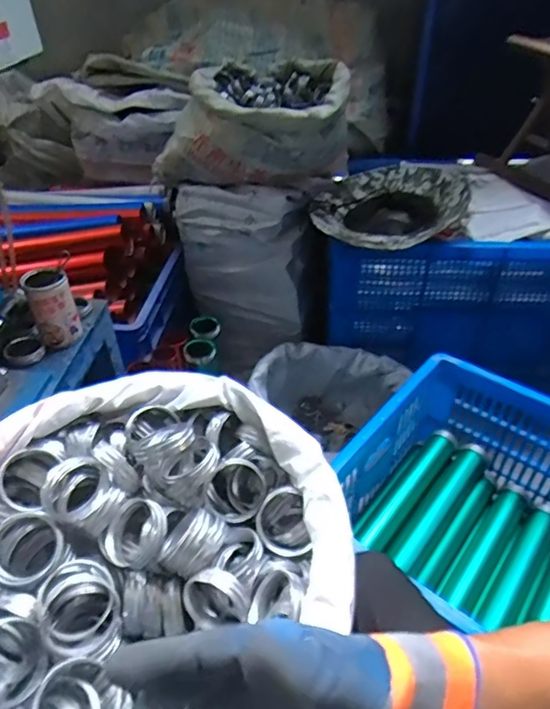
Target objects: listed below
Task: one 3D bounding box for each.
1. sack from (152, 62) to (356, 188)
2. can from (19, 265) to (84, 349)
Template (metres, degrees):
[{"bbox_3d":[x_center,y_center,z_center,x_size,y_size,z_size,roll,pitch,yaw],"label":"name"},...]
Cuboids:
[{"bbox_3d":[-0.034,-0.529,1.171,0.403,0.206,0.286,16,42,19],"label":"sack"},{"bbox_3d":[-0.339,-0.073,0.780,0.065,0.108,0.063,-17,42,-21],"label":"can"}]

